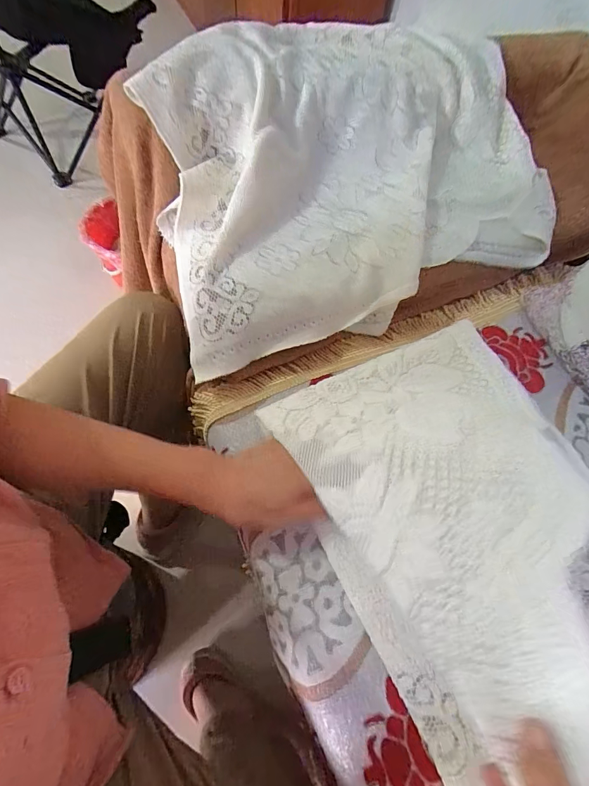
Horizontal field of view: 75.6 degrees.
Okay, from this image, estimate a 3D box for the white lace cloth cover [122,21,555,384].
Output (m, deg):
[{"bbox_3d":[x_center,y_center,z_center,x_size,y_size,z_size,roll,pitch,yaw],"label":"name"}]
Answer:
[{"bbox_3d":[0.084,-0.325,0.536,0.586,0.076,0.477,-17,80,-14],"label":"white lace cloth cover"}]

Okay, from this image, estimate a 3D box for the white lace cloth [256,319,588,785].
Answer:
[{"bbox_3d":[0.163,0.081,0.351,0.294,0.112,0.340,-21,65,-14],"label":"white lace cloth"}]

